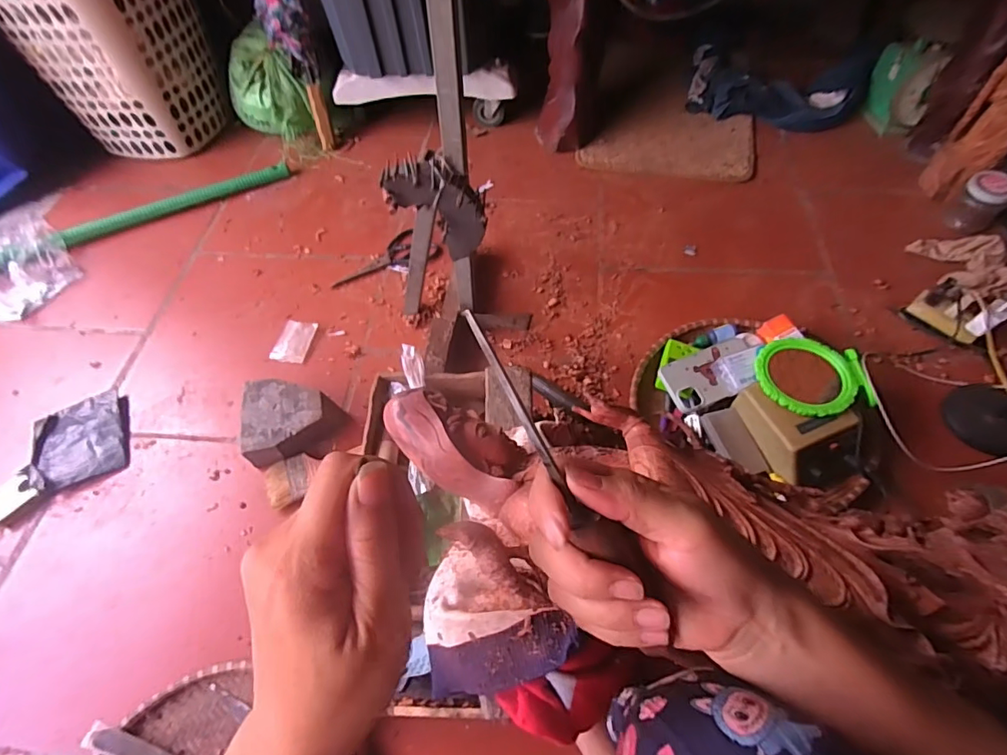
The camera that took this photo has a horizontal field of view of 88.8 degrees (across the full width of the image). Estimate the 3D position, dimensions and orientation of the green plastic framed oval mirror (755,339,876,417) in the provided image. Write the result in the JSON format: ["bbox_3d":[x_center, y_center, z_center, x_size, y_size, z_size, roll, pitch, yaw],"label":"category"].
[{"bbox_3d":[0.433,0.000,0.719,0.140,0.023,0.113,0,56,4],"label":"green plastic framed oval mirror"}]

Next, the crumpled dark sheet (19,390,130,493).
[{"bbox_3d":[-0.671,0.100,0.815,0.140,0.022,0.150,-21,57,-10],"label":"crumpled dark sheet"}]

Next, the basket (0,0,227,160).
[{"bbox_3d":[-0.778,-0.681,1.064,0.276,0.428,0.273,4,57,7],"label":"basket"}]

